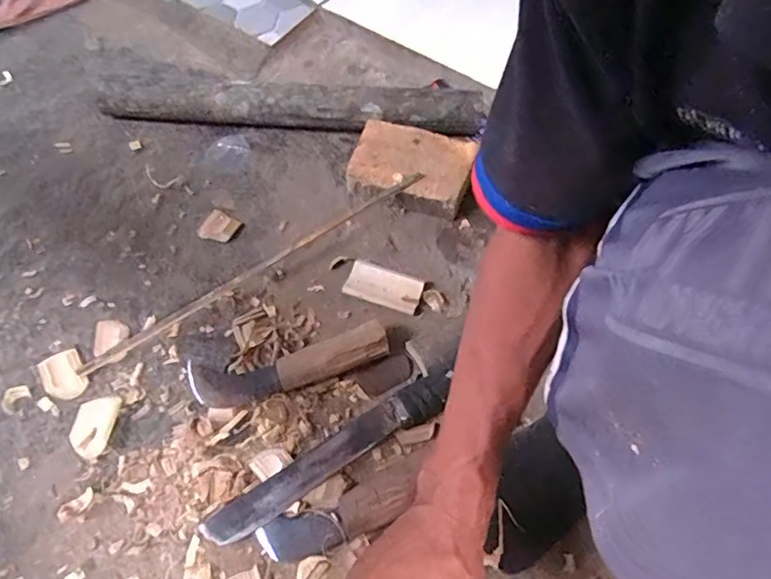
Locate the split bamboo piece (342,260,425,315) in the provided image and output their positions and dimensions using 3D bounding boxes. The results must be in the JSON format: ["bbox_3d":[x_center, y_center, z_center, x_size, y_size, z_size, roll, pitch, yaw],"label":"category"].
[{"bbox_3d":[-0.001,-0.003,0.695,0.094,0.013,0.048,15,57,8],"label":"split bamboo piece"}]

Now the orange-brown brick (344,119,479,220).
[{"bbox_3d":[0.037,-0.171,0.785,0.163,0.050,0.117,17,58,10],"label":"orange-brown brick"}]

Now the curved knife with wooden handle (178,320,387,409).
[{"bbox_3d":[-0.122,0.083,0.630,0.240,0.041,0.092,1,56,-1],"label":"curved knife with wooden handle"}]

